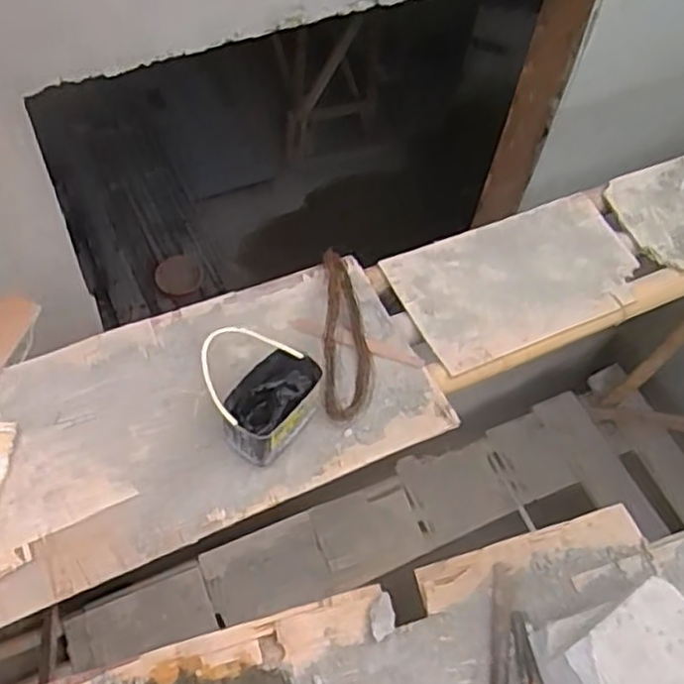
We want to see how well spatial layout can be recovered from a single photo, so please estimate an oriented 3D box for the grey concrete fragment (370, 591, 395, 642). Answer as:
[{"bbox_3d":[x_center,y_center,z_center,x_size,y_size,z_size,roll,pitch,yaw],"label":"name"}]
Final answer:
[{"bbox_3d":[0.070,0.467,1.231,0.040,0.007,0.078,8,58,0],"label":"grey concrete fragment"}]

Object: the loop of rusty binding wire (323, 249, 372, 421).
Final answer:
[{"bbox_3d":[0.010,-0.023,1.540,0.095,0.029,0.412,1,58,-4],"label":"loop of rusty binding wire"}]

